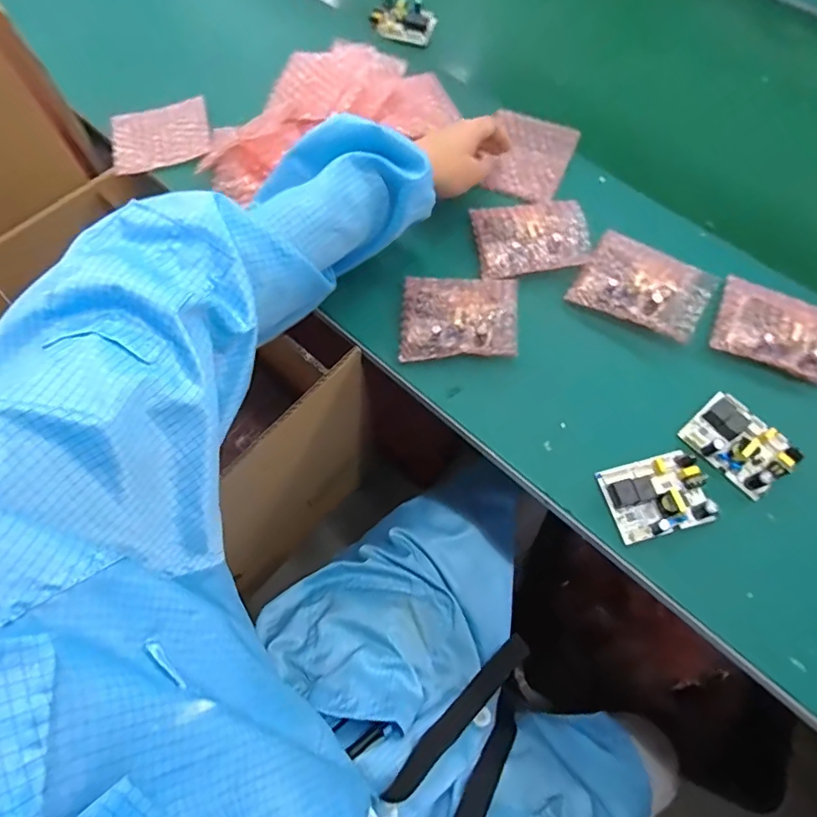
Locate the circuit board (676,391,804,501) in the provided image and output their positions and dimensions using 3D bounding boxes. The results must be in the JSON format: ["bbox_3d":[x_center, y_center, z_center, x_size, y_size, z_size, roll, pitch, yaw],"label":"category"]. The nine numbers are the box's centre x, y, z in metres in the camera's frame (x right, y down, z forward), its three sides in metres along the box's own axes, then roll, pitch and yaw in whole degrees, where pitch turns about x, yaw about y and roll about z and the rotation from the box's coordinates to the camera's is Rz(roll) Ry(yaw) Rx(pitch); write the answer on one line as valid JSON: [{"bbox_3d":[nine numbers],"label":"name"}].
[{"bbox_3d":[0.286,0.030,0.443,0.060,0.024,0.081,-37,70,-18],"label":"circuit board"}]

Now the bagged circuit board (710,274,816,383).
[{"bbox_3d":[0.352,-0.073,0.481,0.116,0.032,0.082,24,65,11],"label":"bagged circuit board"}]

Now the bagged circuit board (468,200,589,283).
[{"bbox_3d":[0.126,-0.177,0.526,0.108,0.023,0.086,-5,63,-4],"label":"bagged circuit board"}]

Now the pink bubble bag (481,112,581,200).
[{"bbox_3d":[0.136,-0.293,0.599,0.094,0.018,0.120,21,67,9],"label":"pink bubble bag"}]

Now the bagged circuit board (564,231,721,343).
[{"bbox_3d":[0.233,-0.121,0.501,0.121,0.032,0.091,29,66,13],"label":"bagged circuit board"}]

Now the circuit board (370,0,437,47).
[{"bbox_3d":[-0.006,-0.547,0.721,0.085,0.028,0.068,22,65,10],"label":"circuit board"}]

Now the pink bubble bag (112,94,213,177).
[{"bbox_3d":[-0.295,-0.327,0.613,0.113,0.018,0.093,-13,64,-8],"label":"pink bubble bag"}]

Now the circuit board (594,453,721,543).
[{"bbox_3d":[0.207,0.071,0.426,0.079,0.028,0.061,-13,64,-8],"label":"circuit board"}]

